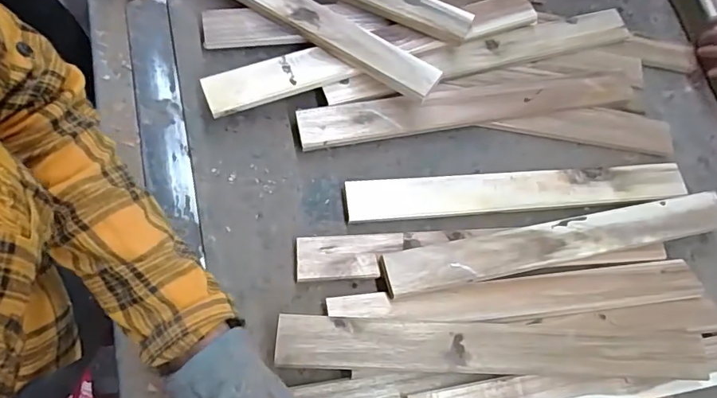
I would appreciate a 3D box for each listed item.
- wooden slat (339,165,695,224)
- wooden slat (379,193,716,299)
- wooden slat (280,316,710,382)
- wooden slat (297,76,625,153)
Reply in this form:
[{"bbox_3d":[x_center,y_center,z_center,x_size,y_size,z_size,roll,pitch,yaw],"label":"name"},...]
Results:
[{"bbox_3d":[0.212,-0.011,0.619,0.457,0.012,0.049,-3,68,-10],"label":"wooden slat"},{"bbox_3d":[0.249,0.052,0.584,0.455,0.015,0.051,-8,69,-12],"label":"wooden slat"},{"bbox_3d":[0.152,0.160,0.508,0.467,0.015,0.051,4,71,-8],"label":"wooden slat"},{"bbox_3d":[0.156,-0.125,0.638,0.472,0.015,0.055,-9,81,-13],"label":"wooden slat"}]

